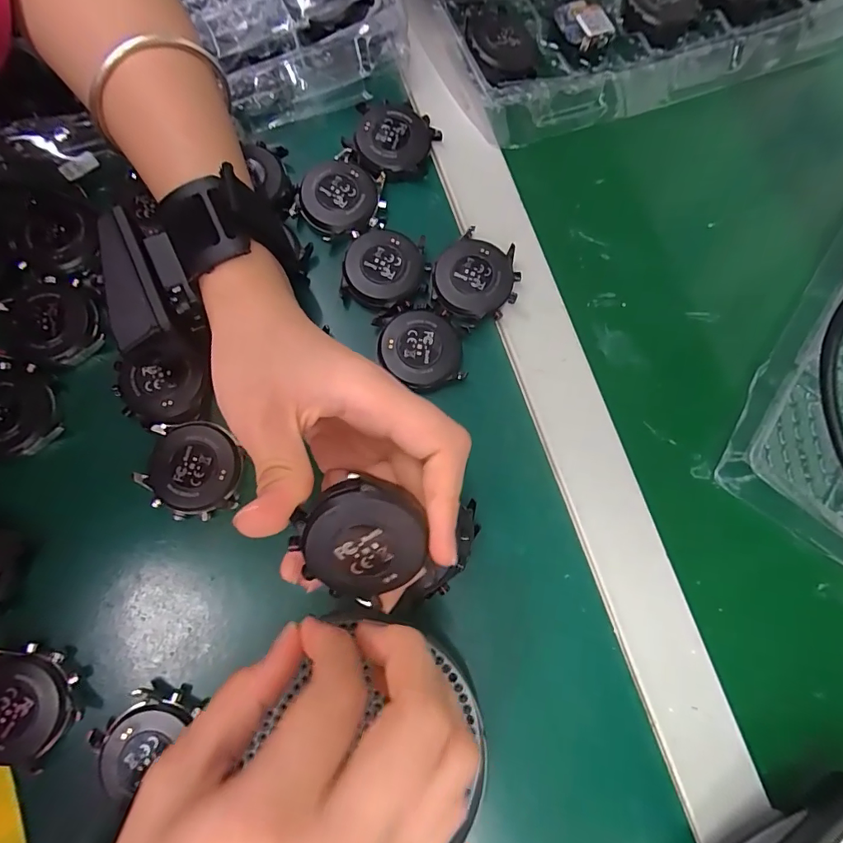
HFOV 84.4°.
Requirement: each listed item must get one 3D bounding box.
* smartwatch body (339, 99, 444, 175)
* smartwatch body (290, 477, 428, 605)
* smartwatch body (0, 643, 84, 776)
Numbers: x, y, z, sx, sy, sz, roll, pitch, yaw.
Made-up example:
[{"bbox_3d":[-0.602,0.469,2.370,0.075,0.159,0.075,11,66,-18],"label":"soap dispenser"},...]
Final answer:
[{"bbox_3d":[-0.018,-0.167,0.271,0.047,0.008,0.046,0,80,-1],"label":"smartwatch body"},{"bbox_3d":[-0.021,0.041,0.165,0.043,0.012,0.045,-28,109,8],"label":"smartwatch body"},{"bbox_3d":[-0.182,0.127,0.209,0.050,0.012,0.044,23,80,4],"label":"smartwatch body"}]

